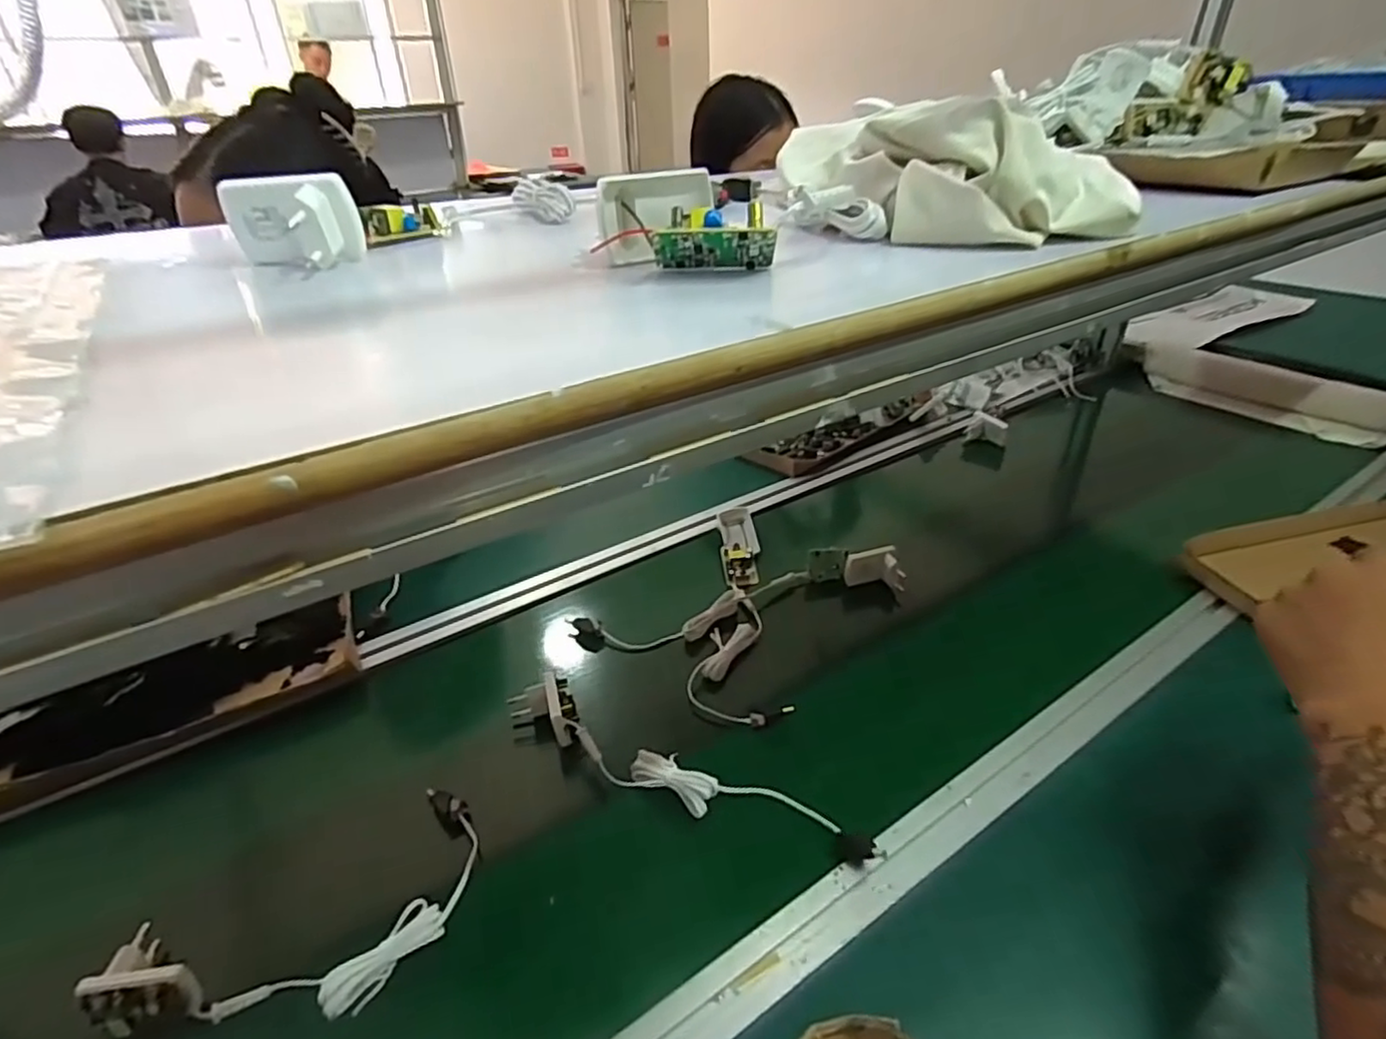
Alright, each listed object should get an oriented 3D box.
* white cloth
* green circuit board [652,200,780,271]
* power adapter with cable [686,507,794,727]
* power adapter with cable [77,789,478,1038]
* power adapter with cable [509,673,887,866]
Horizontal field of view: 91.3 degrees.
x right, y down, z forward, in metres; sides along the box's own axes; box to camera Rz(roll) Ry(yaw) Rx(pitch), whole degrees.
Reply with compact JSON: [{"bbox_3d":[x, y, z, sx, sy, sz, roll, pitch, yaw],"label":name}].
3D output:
[{"bbox_3d":[0.145,-0.188,0.363,0.102,0.059,0.150,-23,38,-30],"label":"white cloth"},{"bbox_3d":[0.010,-0.127,0.307,0.053,0.012,0.038,0,-10,3],"label":"green circuit board"},{"bbox_3d":[0.036,0.087,0.700,0.087,0.048,0.289,-3,32,-2],"label":"power adapter with cable"},{"bbox_3d":[-0.250,0.267,0.441,0.224,0.040,0.115,-19,36,-26],"label":"power adapter with cable"},{"bbox_3d":[-0.013,0.197,0.535,0.316,0.036,0.051,15,36,24],"label":"power adapter with cable"}]

